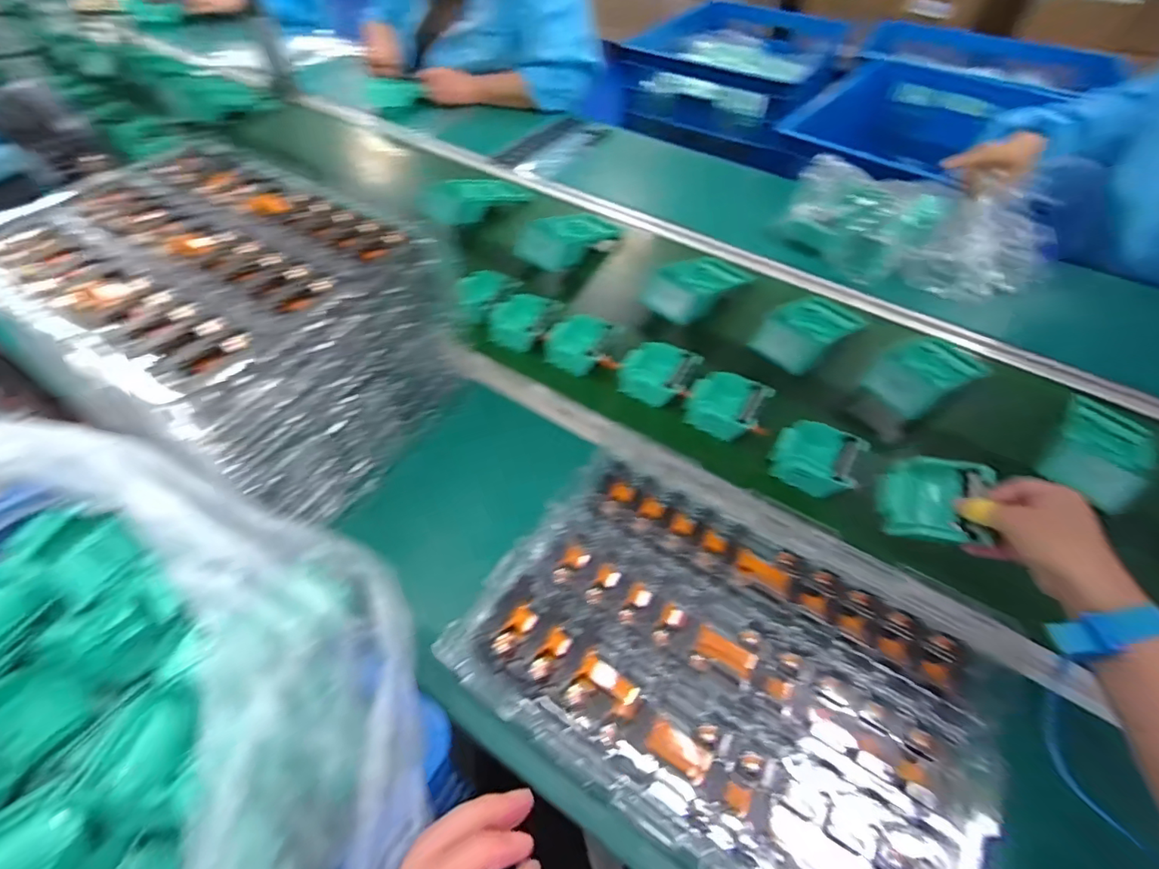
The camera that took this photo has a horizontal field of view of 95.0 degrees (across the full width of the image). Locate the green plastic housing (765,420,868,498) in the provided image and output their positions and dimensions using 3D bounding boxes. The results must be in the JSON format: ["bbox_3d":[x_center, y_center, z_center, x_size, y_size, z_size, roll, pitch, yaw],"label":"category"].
[{"bbox_3d":[0.261,0.024,0.584,0.086,0.037,0.075,26,56,18],"label":"green plastic housing"}]

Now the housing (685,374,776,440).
[{"bbox_3d":[0.174,-0.036,0.633,0.083,0.037,0.074,25,55,17],"label":"housing"}]

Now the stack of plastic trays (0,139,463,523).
[{"bbox_3d":[-0.347,-0.113,0.536,0.361,0.169,0.264,26,55,18],"label":"stack of plastic trays"}]

